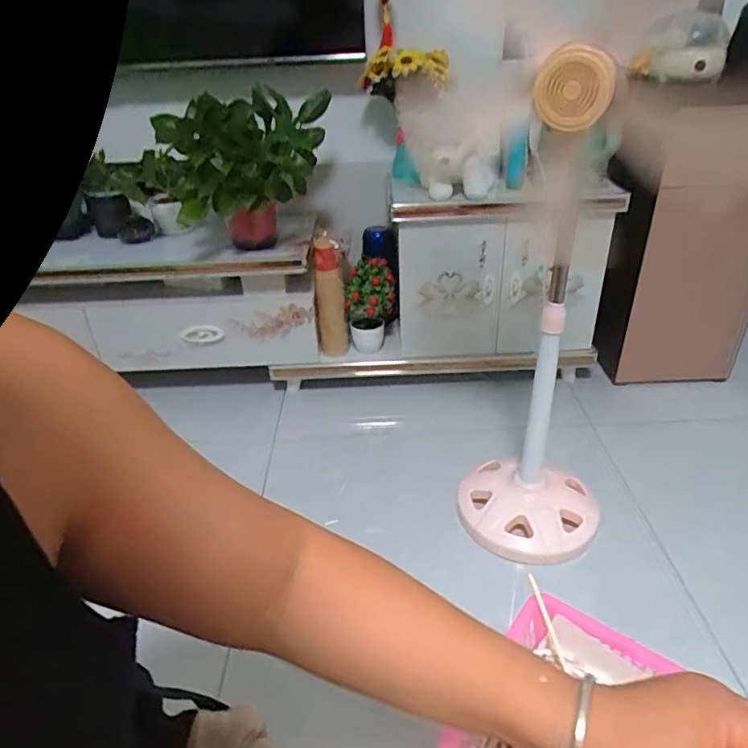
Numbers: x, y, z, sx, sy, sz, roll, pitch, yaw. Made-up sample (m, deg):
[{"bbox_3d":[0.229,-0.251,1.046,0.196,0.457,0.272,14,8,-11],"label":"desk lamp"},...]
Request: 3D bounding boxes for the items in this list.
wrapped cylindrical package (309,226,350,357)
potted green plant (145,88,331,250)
[{"bbox_3d":[-0.111,-0.192,1.420,0.078,0.329,0.088,-4,32,-2],"label":"wrapped cylindrical package"},{"bbox_3d":[-0.284,-0.438,1.243,0.383,0.300,0.313,-9,32,-10],"label":"potted green plant"}]

